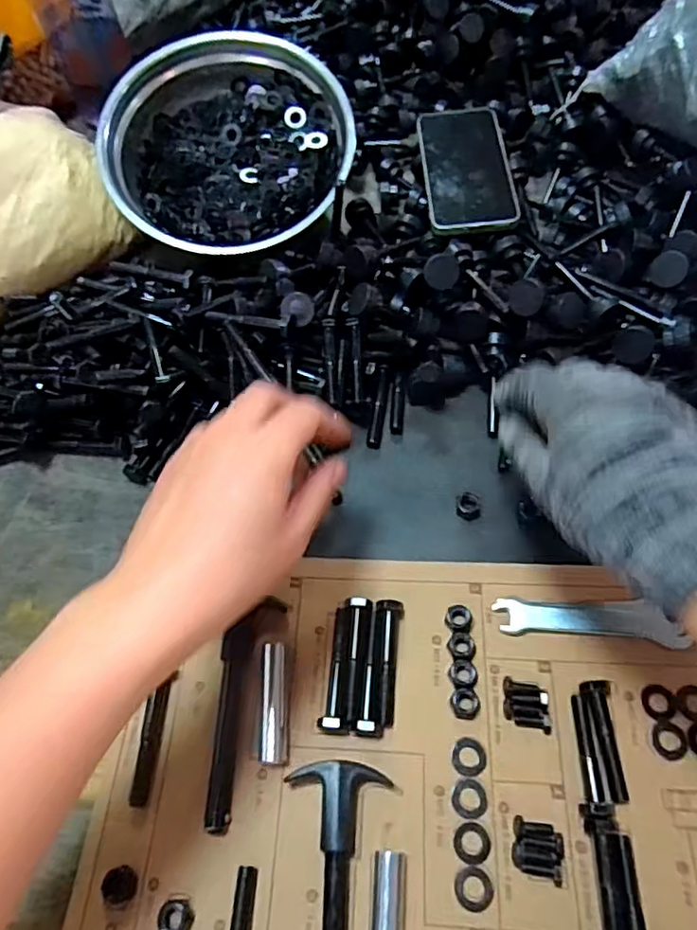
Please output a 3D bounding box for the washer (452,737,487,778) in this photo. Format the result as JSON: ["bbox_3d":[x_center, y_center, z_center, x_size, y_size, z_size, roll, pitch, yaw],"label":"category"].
[{"bbox_3d":[0.068,0.164,0.339,0.019,0.004,0.020,5,60,7],"label":"washer"}]

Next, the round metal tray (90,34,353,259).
[{"bbox_3d":[-0.106,-0.288,0.535,0.216,0.060,0.208,-1,77,5],"label":"round metal tray"}]

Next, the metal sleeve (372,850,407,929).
[{"bbox_3d":[0.020,0.224,0.301,0.017,0.012,0.051,2,59,5],"label":"metal sleeve"}]

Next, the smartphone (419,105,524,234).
[{"bbox_3d":[0.108,-0.278,0.556,0.077,0.010,0.165,-3,59,3],"label":"smartphone"}]

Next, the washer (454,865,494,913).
[{"bbox_3d":[0.065,0.216,0.307,0.020,0.004,0.019,5,60,7],"label":"washer"}]

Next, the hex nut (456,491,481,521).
[{"bbox_3d":[0.083,0.028,0.418,0.016,0.010,0.017,-3,59,3],"label":"hex nut"}]

